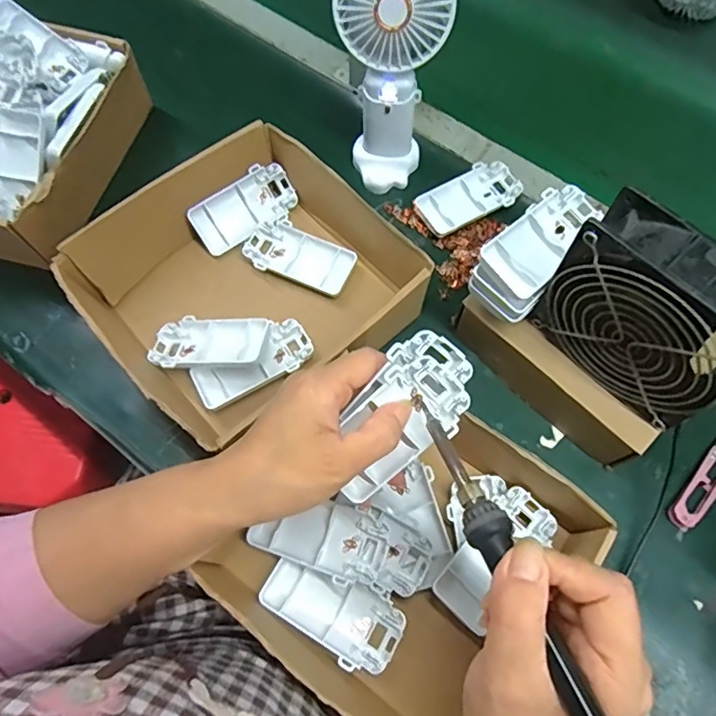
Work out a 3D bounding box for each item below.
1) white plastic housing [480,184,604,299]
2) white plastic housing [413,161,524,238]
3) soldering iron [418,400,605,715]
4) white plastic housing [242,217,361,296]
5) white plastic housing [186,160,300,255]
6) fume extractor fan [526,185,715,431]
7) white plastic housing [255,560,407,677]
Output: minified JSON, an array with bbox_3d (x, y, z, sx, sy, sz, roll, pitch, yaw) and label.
[{"bbox_3d":[0.129,-0.082,0.368,0.092,0.016,0.044,-42,74,-15],"label":"white plastic housing"},{"bbox_3d":[0.101,-0.144,0.487,0.095,0.017,0.049,-32,72,-12],"label":"white plastic housing"},{"bbox_3d":[0.072,0.106,0.242,0.019,0.021,0.216,-21,55,-8],"label":"soldering iron"},{"bbox_3d":[-0.051,-0.088,0.464,0.094,0.012,0.050,23,70,9],"label":"white plastic housing"},{"bbox_3d":[-0.102,-0.135,0.475,0.095,0.020,0.047,-36,113,-17],"label":"white plastic housing"},{"bbox_3d":[0.179,-0.025,0.327,0.044,0.113,0.117,-38,73,-14],"label":"fume extractor fan"},{"bbox_3d":[-0.017,0.171,0.362,0.094,0.022,0.045,31,71,11],"label":"white plastic housing"}]

